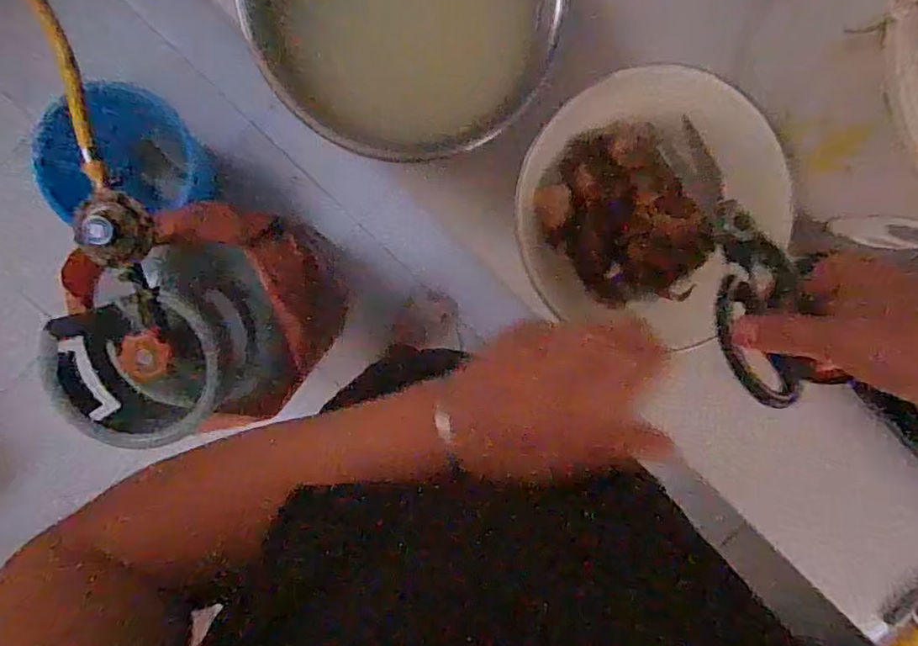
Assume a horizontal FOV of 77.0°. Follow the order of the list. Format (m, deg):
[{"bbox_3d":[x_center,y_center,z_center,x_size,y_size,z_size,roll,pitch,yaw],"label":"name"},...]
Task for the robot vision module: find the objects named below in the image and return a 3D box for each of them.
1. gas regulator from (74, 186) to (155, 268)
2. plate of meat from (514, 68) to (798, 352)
[{"bbox_3d":[-0.381,-0.103,0.637,0.079,0.048,0.085,-1,98,-5],"label":"gas regulator"},{"bbox_3d":[0.153,-0.092,0.461,0.204,0.034,0.195,-1,98,-5],"label":"plate of meat"}]

